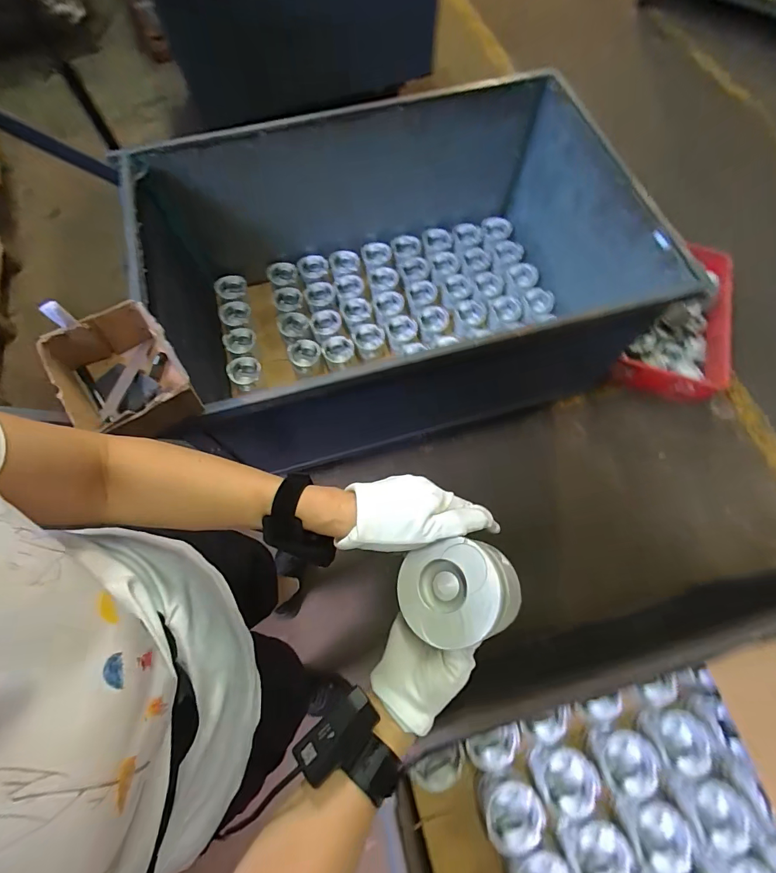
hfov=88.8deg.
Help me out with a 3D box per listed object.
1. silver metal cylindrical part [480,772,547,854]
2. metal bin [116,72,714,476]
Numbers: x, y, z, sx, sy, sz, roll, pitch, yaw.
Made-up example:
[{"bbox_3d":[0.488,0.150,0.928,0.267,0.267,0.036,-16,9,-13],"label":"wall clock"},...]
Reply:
[{"bbox_3d":[0.201,0.620,0.668,0.092,0.092,0.088,0,69,0],"label":"silver metal cylindrical part"},{"bbox_3d":[0.000,-0.393,1.036,1.116,0.434,0.736,-16,70,-6],"label":"metal bin"}]

